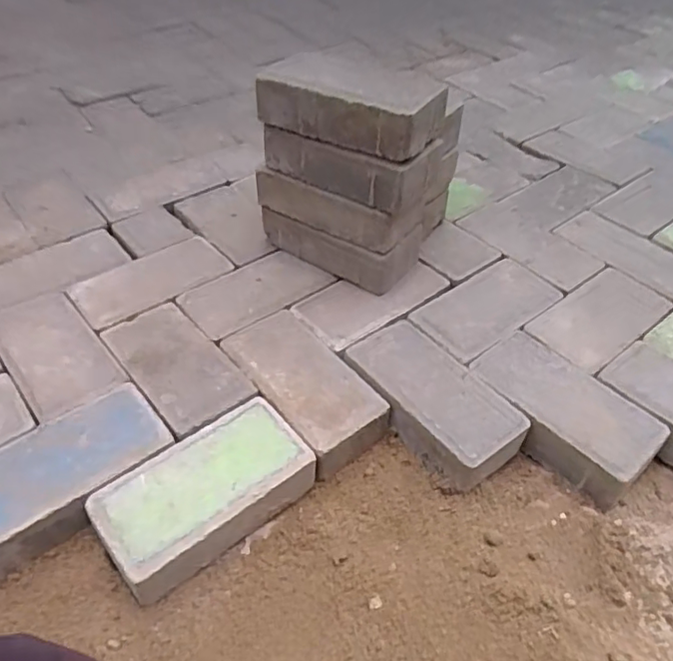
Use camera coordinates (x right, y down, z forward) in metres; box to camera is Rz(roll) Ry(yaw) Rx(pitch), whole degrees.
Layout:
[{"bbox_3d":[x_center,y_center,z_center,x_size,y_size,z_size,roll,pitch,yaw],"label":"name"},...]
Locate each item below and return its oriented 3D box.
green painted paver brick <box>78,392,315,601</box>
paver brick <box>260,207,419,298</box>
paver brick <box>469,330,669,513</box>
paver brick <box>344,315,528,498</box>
[{"bbox_3d":[-0.132,0.165,0.596,0.206,0.058,0.109,-30,54,-29],"label":"green painted paver brick"},{"bbox_3d":[0.005,-0.135,0.822,0.213,0.065,0.100,27,51,20],"label":"paver brick"},{"bbox_3d":[0.259,0.097,0.684,0.113,0.065,0.209,-33,55,-30],"label":"paver brick"},{"bbox_3d":[0.110,0.081,0.684,0.110,0.059,0.206,-27,53,-27],"label":"paver brick"}]

